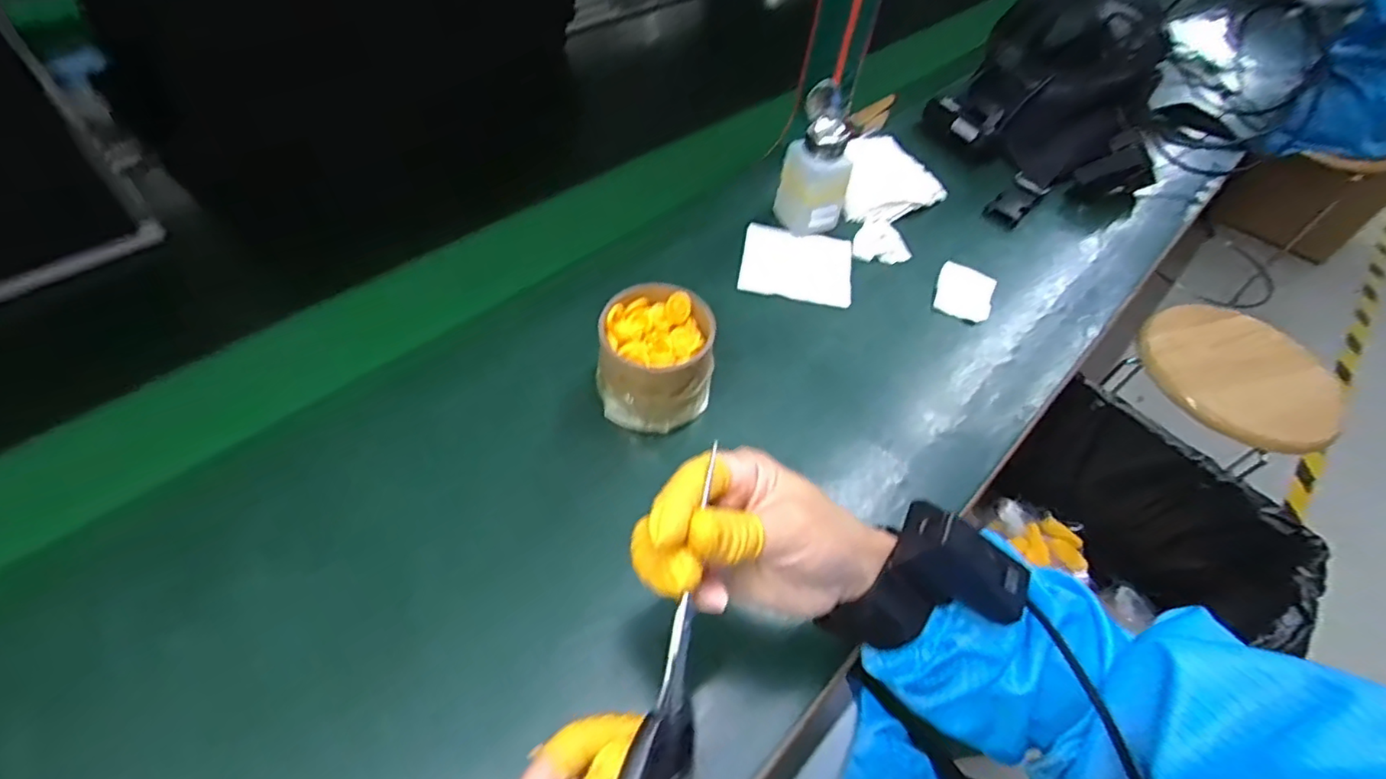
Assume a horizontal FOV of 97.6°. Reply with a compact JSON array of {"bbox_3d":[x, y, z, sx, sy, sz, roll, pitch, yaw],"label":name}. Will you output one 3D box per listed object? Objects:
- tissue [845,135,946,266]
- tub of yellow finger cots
[{"bbox_3d":[0.218,-0.206,0.646,0.097,0.028,0.188,9,52,1],"label":"tissue"},{"bbox_3d":[-0.028,-0.024,0.447,0.083,0.067,0.085,4,52,-3],"label":"tub of yellow finger cots"}]

